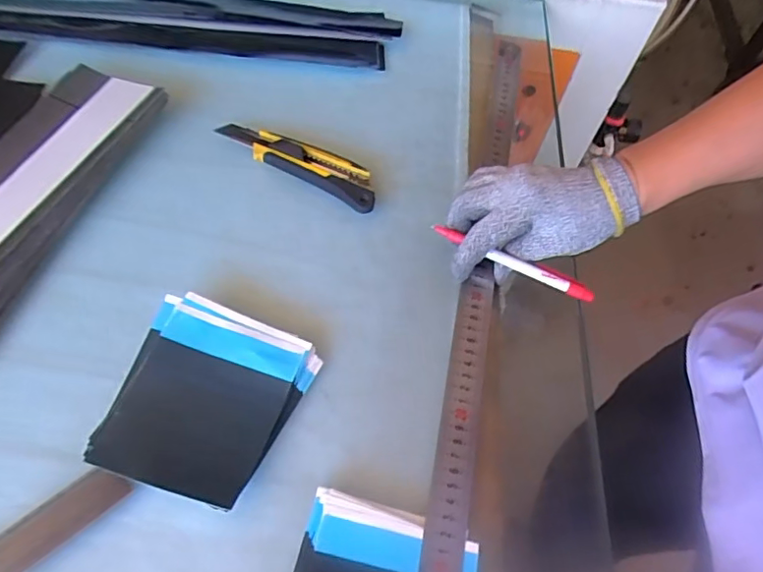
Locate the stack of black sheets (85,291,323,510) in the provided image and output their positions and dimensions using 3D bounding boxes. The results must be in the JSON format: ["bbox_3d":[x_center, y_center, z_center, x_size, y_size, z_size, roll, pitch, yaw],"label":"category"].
[{"bbox_3d":[-0.120,0.078,0.382,0.113,0.029,0.127,19,58,8],"label":"stack of black sheets"}]

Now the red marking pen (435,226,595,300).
[{"bbox_3d":[0.105,-0.020,0.444,0.136,0.013,0.010,24,58,7],"label":"red marking pen"}]

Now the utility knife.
[{"bbox_3d":[-0.072,-0.118,0.512,0.166,0.019,0.049,29,59,14],"label":"utility knife"}]

